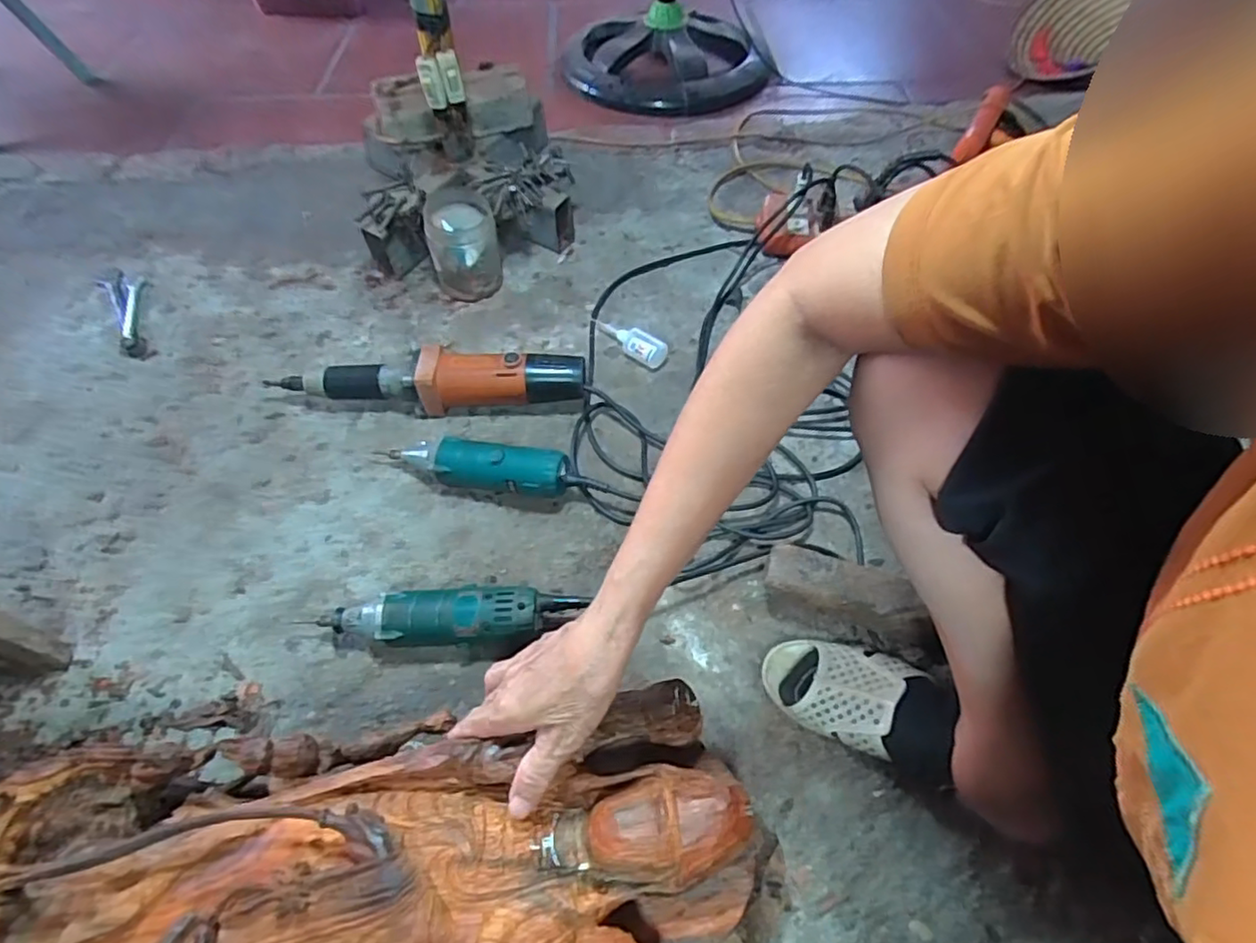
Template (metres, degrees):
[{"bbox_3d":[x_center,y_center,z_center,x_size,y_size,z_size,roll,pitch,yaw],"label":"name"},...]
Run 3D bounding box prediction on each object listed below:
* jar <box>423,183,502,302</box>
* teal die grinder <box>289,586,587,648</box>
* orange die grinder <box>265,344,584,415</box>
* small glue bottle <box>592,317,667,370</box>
[{"bbox_3d":[-0.230,-0.319,0.879,0.094,0.125,0.094,-1,55,1],"label":"jar"},{"bbox_3d":[-0.170,0.143,0.599,0.262,0.054,0.052,-3,55,-1],"label":"teal die grinder"},{"bbox_3d":[-0.246,-0.113,0.764,0.384,0.070,0.071,5,55,4],"label":"orange die grinder"},{"bbox_3d":[-0.003,-0.179,0.827,0.119,0.036,0.030,35,63,23],"label":"small glue bottle"}]

